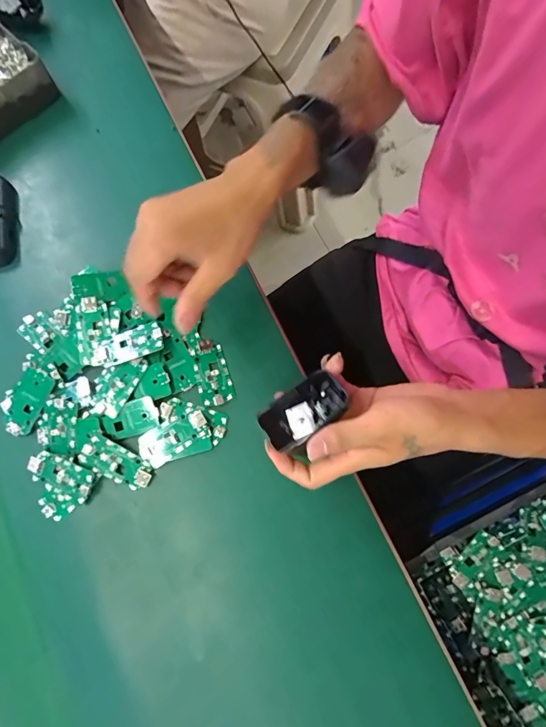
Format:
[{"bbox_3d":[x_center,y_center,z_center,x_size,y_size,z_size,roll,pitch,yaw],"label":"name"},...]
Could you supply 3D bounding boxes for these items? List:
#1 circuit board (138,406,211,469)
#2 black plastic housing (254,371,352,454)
[{"bbox_3d":[-0.090,0.065,0.359,0.063,0.007,0.033,-31,77,-1],"label":"circuit board"},{"bbox_3d":[0.023,0.037,0.317,0.069,0.011,0.039,-35,78,-9],"label":"black plastic housing"}]

